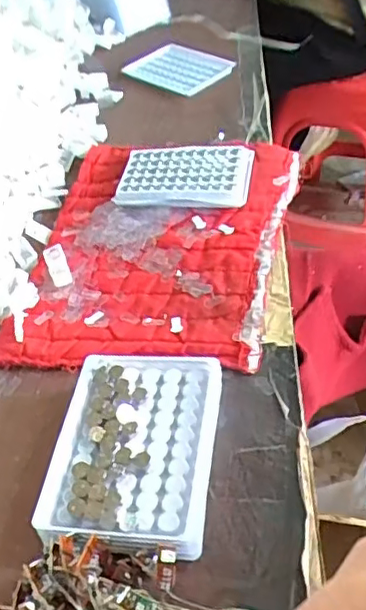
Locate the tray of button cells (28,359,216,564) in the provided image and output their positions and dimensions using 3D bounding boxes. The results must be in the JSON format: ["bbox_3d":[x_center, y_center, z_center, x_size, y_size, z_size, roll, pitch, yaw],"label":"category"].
[{"bbox_3d":[-0.031,0.092,0.396,0.101,0.029,0.132,1,46,10],"label":"tray of button cells"}]

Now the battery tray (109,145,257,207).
[{"bbox_3d":[0.002,-0.135,0.621,0.132,0.015,0.098,1,46,10],"label":"battery tray"}]

